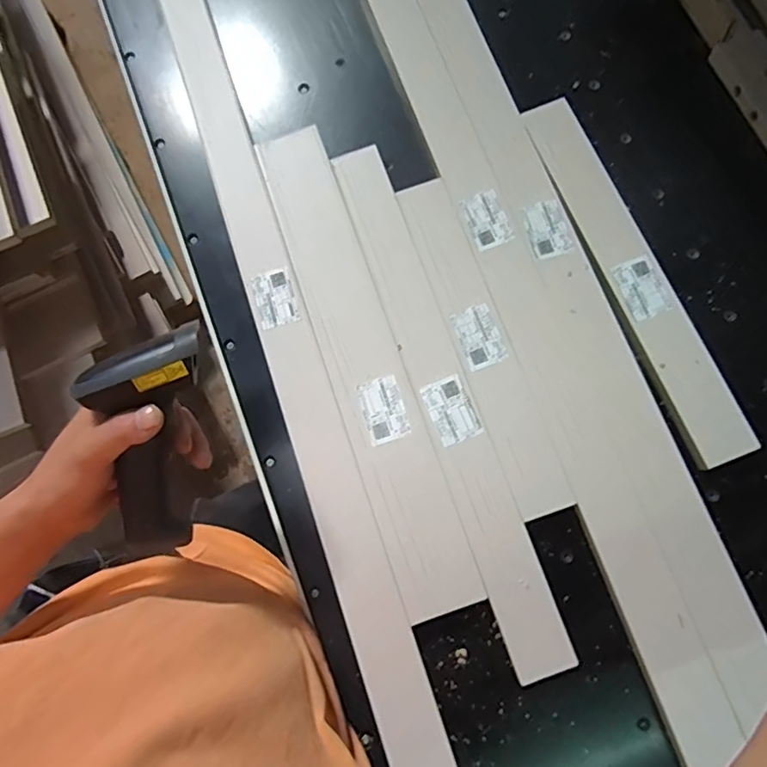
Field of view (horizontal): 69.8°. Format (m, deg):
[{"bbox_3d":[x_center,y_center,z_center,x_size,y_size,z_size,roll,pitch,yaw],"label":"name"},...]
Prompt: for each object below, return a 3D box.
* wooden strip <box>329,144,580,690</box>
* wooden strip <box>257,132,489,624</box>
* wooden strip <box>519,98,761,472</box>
[{"bbox_3d":[0.055,0.002,0.504,0.051,0.014,0.511,-19,79,-3],"label":"wooden strip"},{"bbox_3d":[-0.021,-0.030,0.520,0.071,0.012,0.485,-18,79,-3],"label":"wooden strip"},{"bbox_3d":[0.234,-0.107,0.522,0.054,0.010,0.380,-22,77,0],"label":"wooden strip"}]

